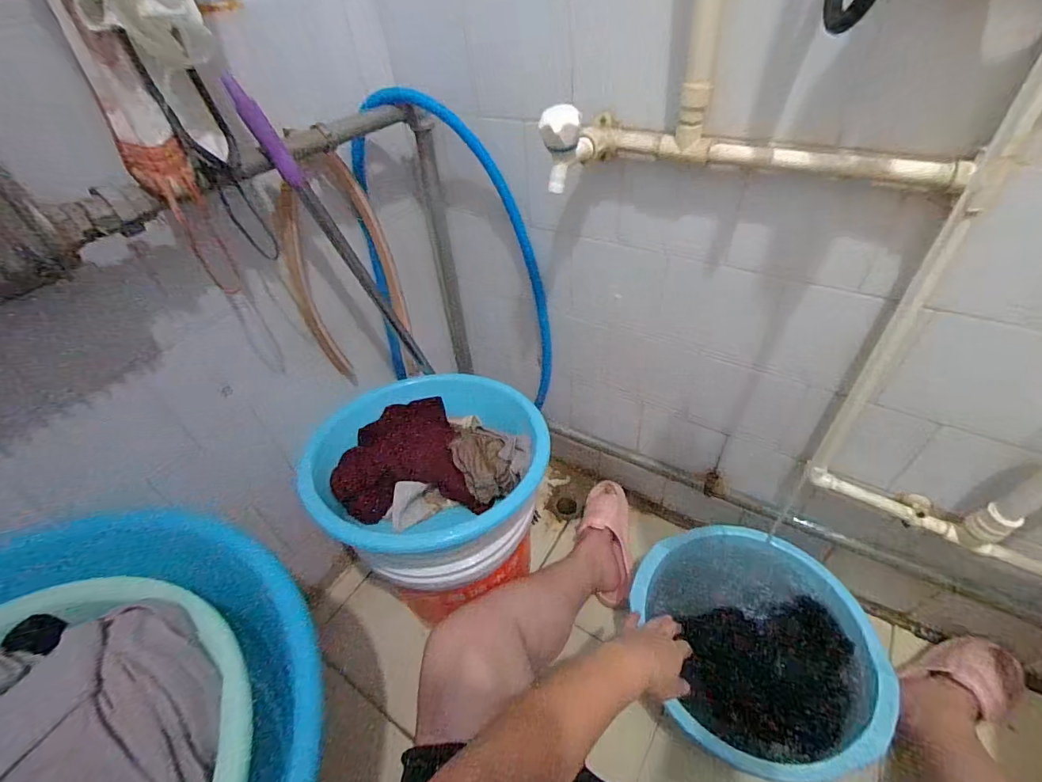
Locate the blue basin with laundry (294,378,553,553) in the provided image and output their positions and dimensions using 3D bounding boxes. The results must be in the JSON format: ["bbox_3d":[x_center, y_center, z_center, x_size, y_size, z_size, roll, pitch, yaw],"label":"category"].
[{"bbox_3d":[-0.110,0.111,0.694,0.291,0.099,0.283,-3,44,3],"label":"blue basin with laundry"}]

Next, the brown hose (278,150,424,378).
[{"bbox_3d":[-0.265,-0.160,0.730,0.053,0.381,0.173,30,55,32],"label":"brown hose"}]

